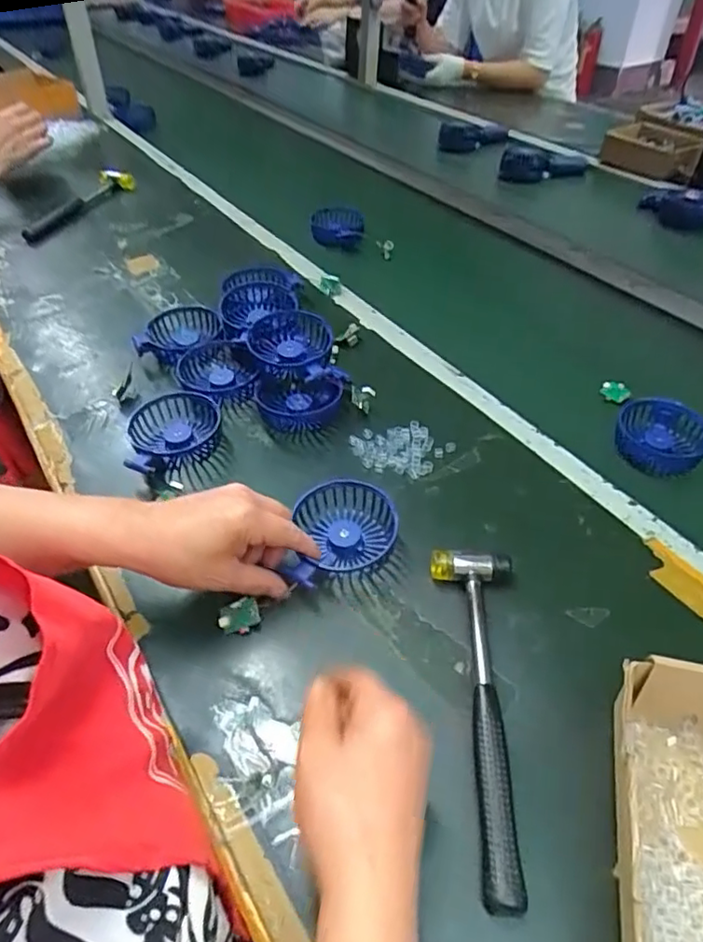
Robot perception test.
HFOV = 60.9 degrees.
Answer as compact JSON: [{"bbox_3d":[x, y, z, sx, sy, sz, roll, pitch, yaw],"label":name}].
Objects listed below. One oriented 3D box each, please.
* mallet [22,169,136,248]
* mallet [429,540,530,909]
[{"bbox_3d":[-0.415,-0.409,0.928,0.083,0.031,0.229,12,46,13],"label":"mallet"},{"bbox_3d":[0.085,0.155,0.407,0.058,0.025,0.231,3,45,4],"label":"mallet"}]

